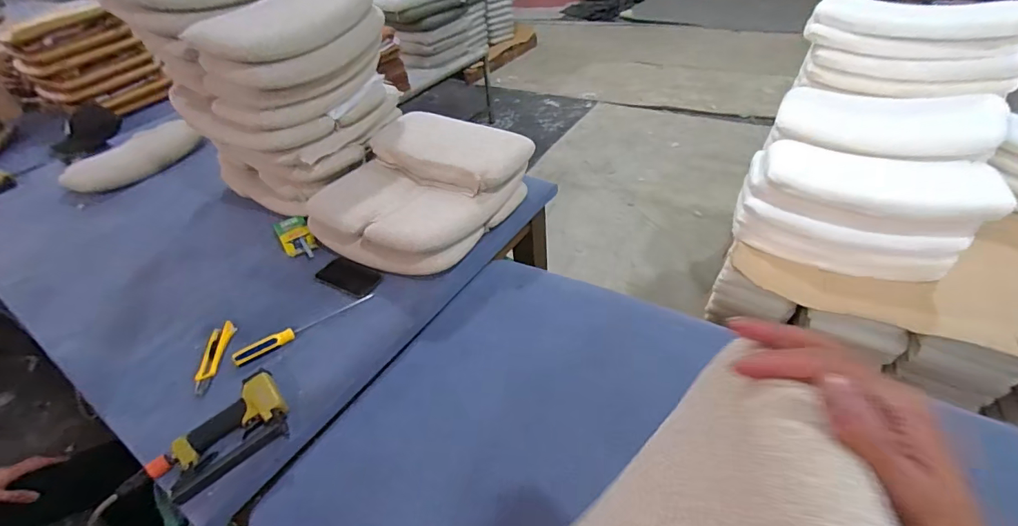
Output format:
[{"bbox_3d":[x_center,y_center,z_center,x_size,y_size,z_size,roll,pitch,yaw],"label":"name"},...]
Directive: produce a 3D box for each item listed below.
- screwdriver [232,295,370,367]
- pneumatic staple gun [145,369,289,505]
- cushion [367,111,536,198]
[{"bbox_3d":[-0.423,0.130,0.955,0.291,0.024,0.031,-30,46,-24],"label":"screwdriver"},{"bbox_3d":[-0.487,0.290,0.770,0.217,0.053,0.127,-32,48,-25],"label":"pneumatic staple gun"},{"bbox_3d":[-0.160,-0.297,1.182,0.441,0.085,0.208,20,48,28],"label":"cushion"}]

